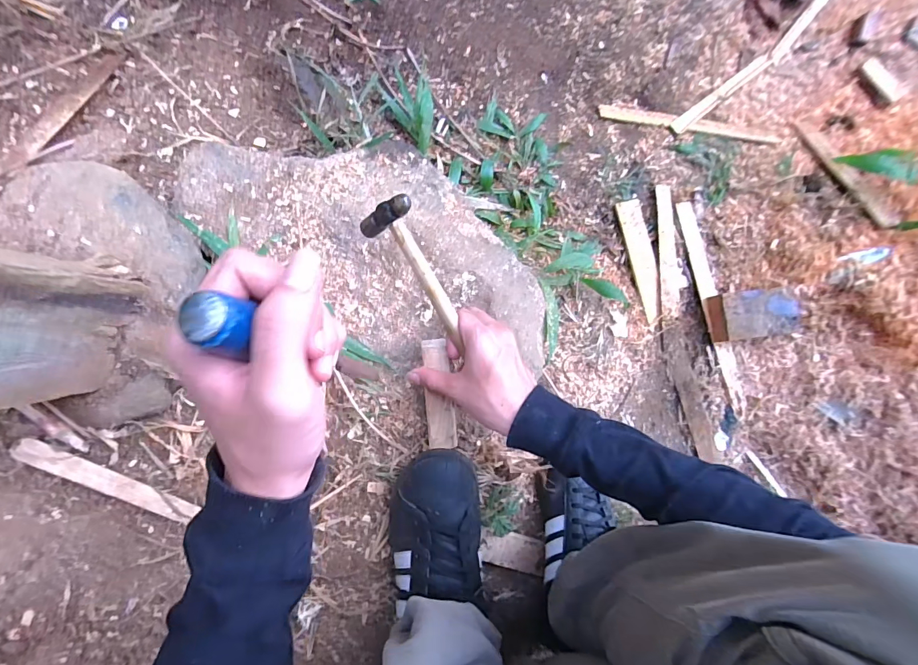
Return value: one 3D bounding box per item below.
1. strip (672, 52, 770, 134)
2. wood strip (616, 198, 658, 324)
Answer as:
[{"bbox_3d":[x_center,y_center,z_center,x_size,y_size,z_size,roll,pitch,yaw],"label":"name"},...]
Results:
[{"bbox_3d":[0.549,-0.498,0.840,0.374,0.016,0.026,-39,95,-21],"label":"strip"},{"bbox_3d":[0.328,-0.129,0.723,0.045,0.010,0.215,-14,87,1],"label":"wood strip"}]

